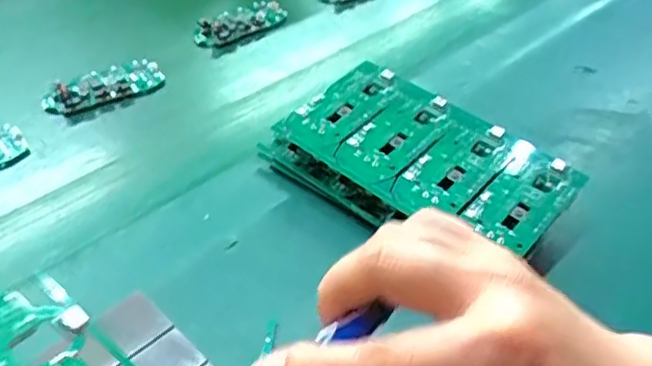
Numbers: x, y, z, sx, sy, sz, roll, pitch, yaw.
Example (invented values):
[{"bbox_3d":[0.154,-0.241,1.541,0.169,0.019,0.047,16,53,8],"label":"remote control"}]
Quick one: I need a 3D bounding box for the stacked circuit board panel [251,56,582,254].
[{"bbox_3d":[0.068,-0.014,0.464,0.202,0.037,0.119,28,50,24],"label":"stacked circuit board panel"}]

